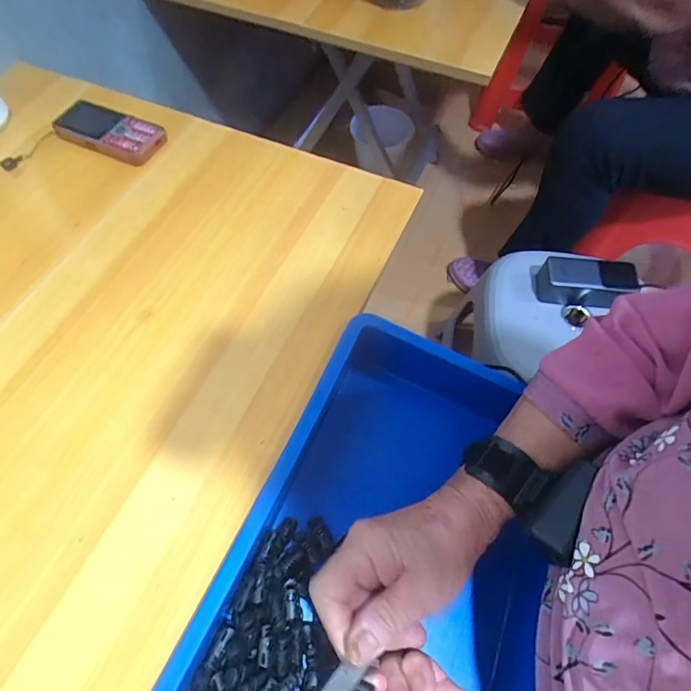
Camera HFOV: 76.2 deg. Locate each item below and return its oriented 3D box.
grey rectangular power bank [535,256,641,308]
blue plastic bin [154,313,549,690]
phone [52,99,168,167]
[{"bbox_3d":[0.359,-0.096,0.664,0.133,0.054,0.053,6,62,1],"label":"grey rectangular power bank"},{"bbox_3d":[0.044,0.177,0.355,0.249,0.095,0.374,22,63,10],"label":"blue plastic bin"},{"bbox_3d":[-0.284,-0.261,0.532,0.130,0.018,0.063,21,65,10],"label":"phone"}]

